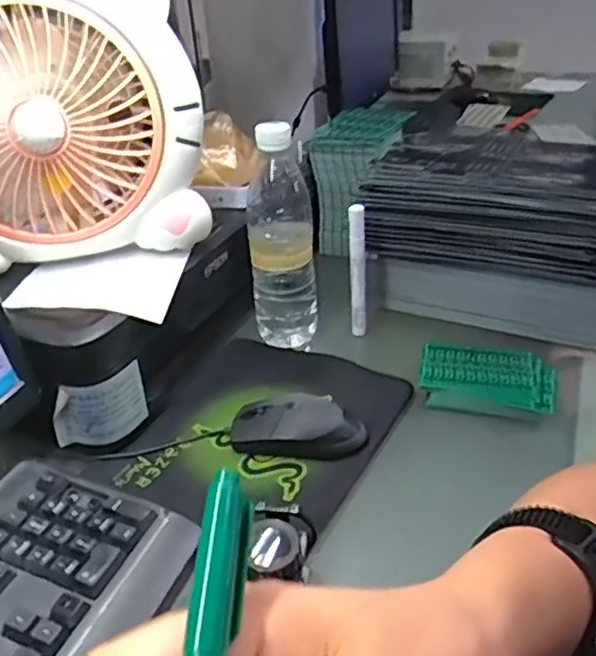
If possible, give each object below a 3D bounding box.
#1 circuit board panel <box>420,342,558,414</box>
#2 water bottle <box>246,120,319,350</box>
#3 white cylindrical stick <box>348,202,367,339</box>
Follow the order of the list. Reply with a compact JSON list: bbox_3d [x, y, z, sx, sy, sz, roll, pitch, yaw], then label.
[{"bbox_3d":[0.173,0.042,0.603,0.120,0.016,0.069,9,33,20],"label":"circuit board panel"},{"bbox_3d":[-0.016,-0.087,0.663,0.066,0.224,0.063,-4,31,-1],"label":"water bottle"},{"bbox_3d":[0.061,-0.056,0.674,0.015,0.144,0.018,-4,31,-1],"label":"white cylindrical stick"}]

